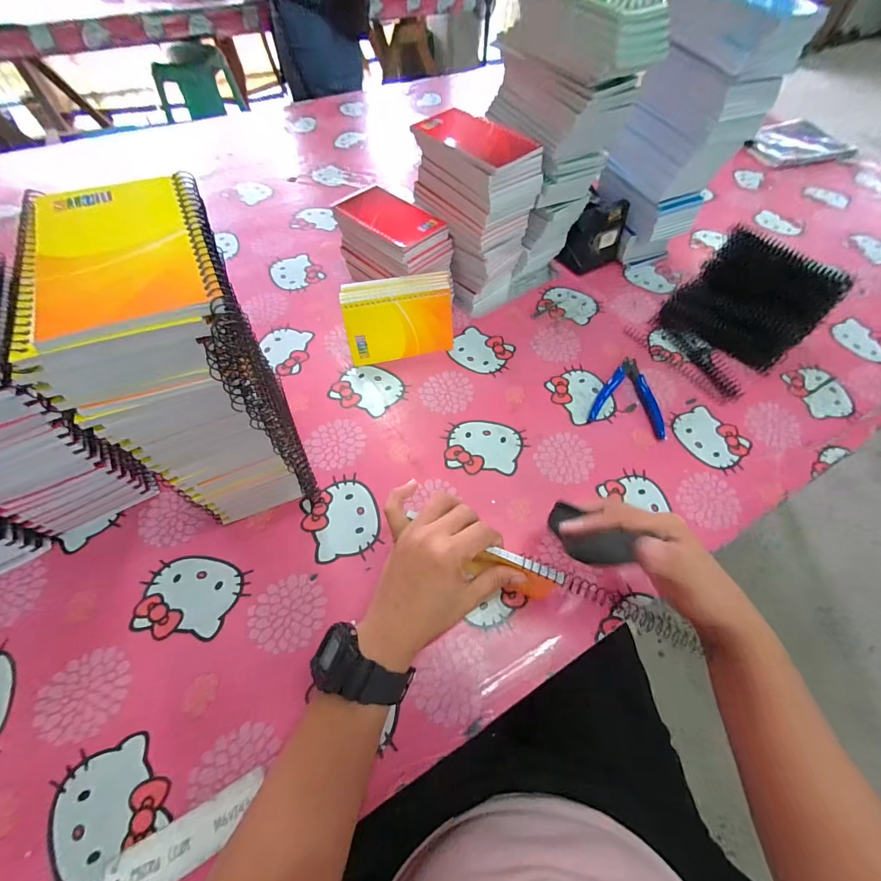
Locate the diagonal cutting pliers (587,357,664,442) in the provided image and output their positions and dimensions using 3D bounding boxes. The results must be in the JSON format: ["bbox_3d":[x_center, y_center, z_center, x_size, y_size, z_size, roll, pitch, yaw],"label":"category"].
[{"bbox_3d":[0.233,-0.058,0.482,0.085,0.014,0.107,16,59,8],"label":"diagonal cutting pliers"}]

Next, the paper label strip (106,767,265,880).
[{"bbox_3d":[-0.176,0.280,0.276,0.101,0.005,0.032,-23,66,-19],"label":"paper label strip"}]

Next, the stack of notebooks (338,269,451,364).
[{"bbox_3d":[-0.050,-0.149,0.485,0.131,0.093,0.022,-13,35,-10],"label":"stack of notebooks"}]

